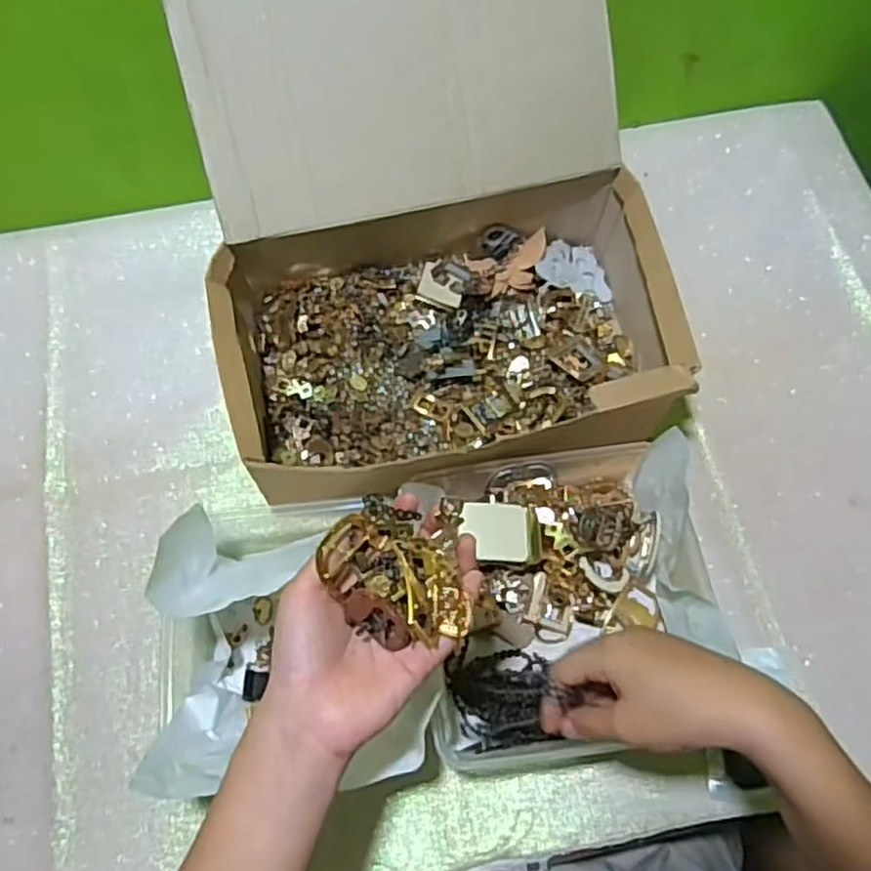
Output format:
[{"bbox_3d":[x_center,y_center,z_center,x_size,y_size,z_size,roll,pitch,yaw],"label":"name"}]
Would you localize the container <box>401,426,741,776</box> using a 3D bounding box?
[{"bbox_3d":[0.091,0.113,0.503,0.206,0.073,0.210,-5,67,-1],"label":"container"}]

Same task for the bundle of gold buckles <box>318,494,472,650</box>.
[{"bbox_3d":[-0.022,0.068,0.370,0.068,0.023,0.071,-2,67,1],"label":"bundle of gold buckles"}]

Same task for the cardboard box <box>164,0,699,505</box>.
[{"bbox_3d":[-0.002,-0.157,0.541,0.330,0.221,0.351,-10,67,-3],"label":"cardboard box"}]

